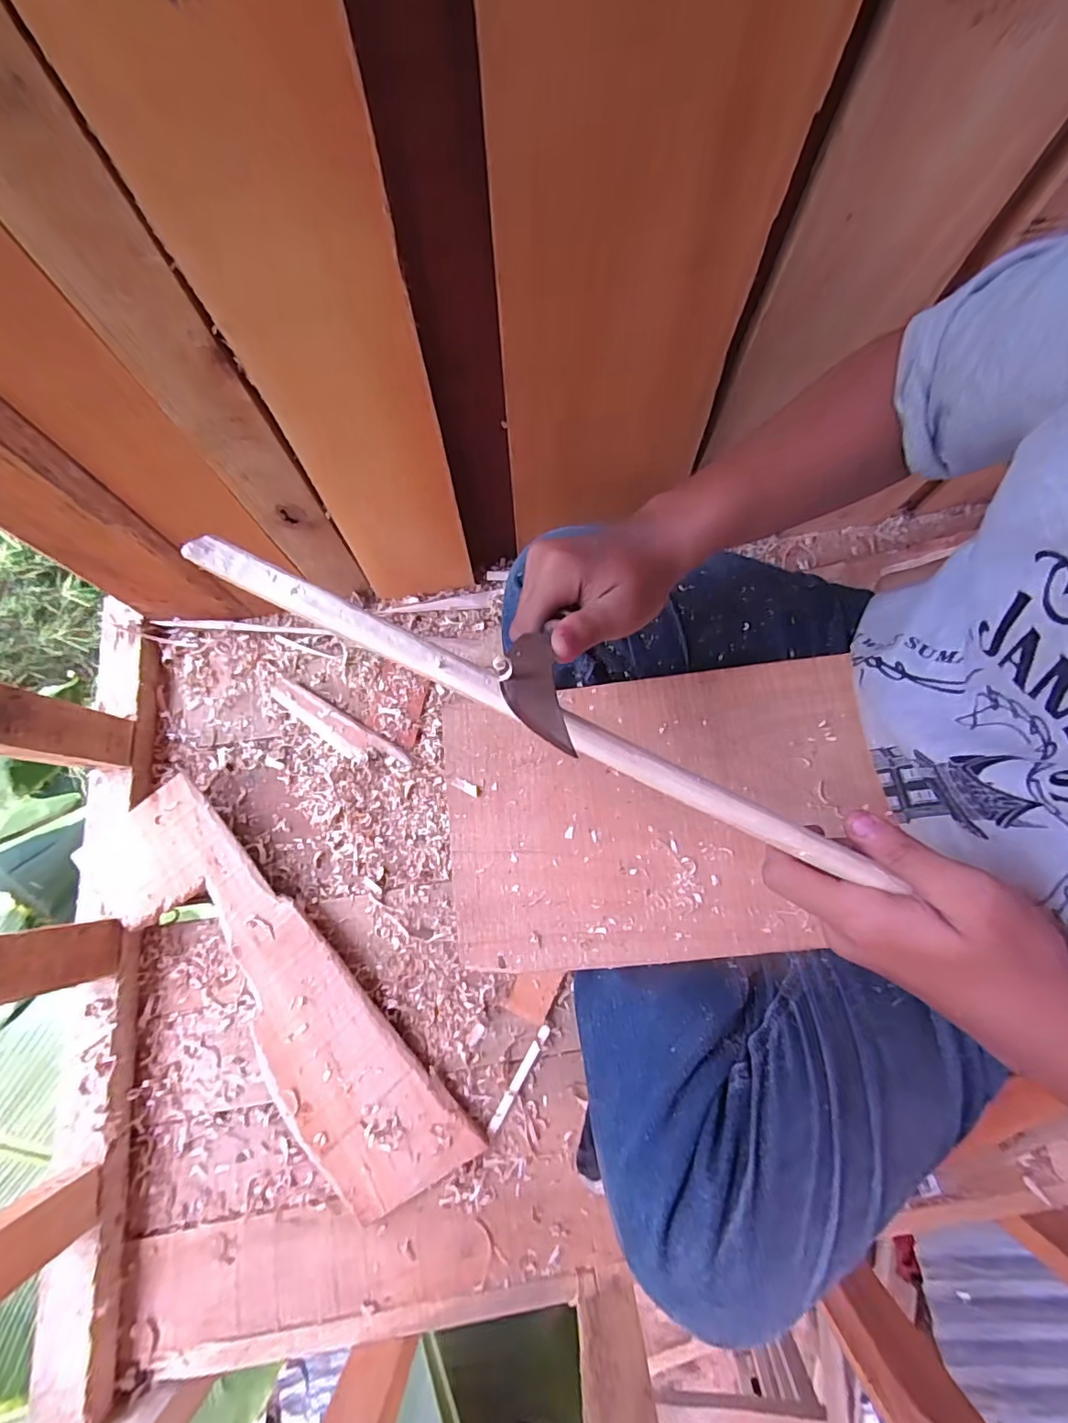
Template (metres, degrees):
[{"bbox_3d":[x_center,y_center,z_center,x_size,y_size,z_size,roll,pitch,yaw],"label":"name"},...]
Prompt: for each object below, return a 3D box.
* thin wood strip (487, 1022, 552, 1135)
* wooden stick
[{"bbox_3d":[-0.013,0.350,0.509,0.011,0.007,0.103,30,79,8],"label":"thin wood strip"},{"bbox_3d":[0.008,0.003,0.229,0.321,0.011,0.017,26,78,-5],"label":"wooden stick"}]

